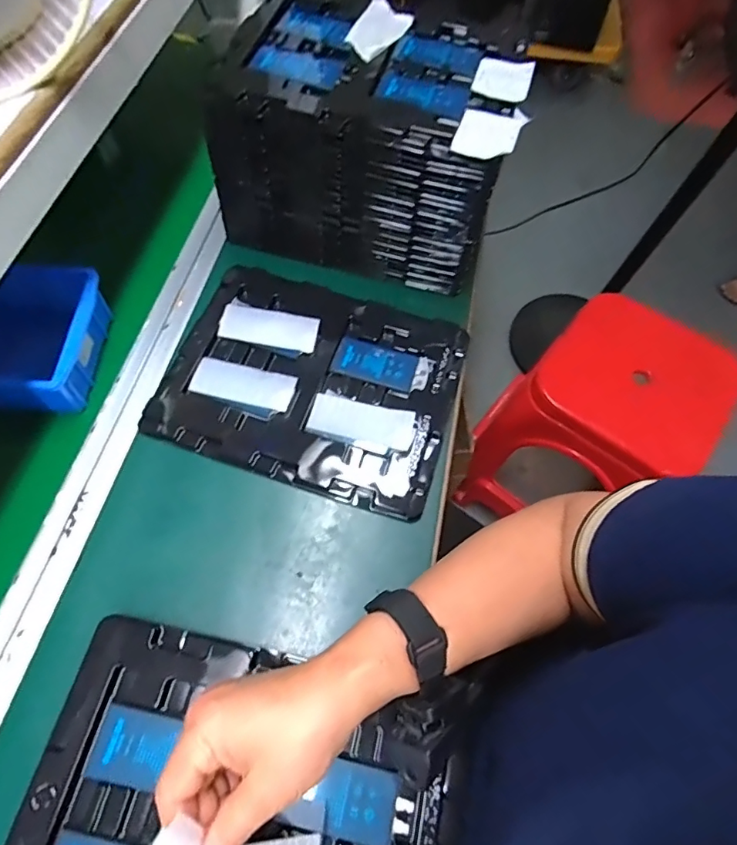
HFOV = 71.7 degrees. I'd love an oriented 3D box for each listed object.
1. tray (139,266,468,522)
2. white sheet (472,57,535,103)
[{"bbox_3d":[-0.054,-0.044,0.513,0.273,0.015,0.218,17,64,6],"label":"tray"},{"bbox_3d":[0.127,-0.326,0.482,0.051,0.013,0.058,16,64,6],"label":"white sheet"}]

